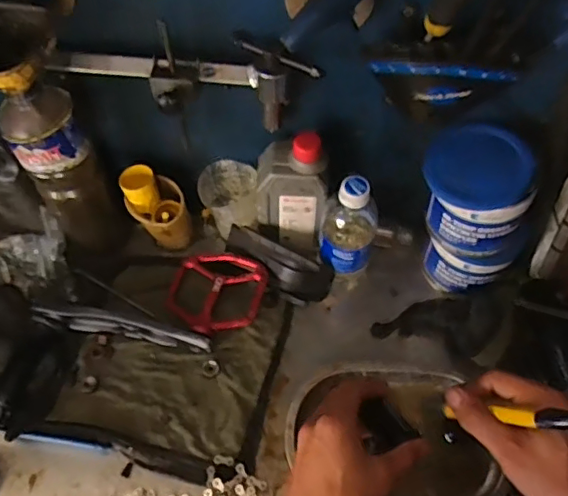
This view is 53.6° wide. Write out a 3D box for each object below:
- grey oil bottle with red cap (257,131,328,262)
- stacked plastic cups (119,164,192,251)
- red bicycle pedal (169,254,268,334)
[{"bbox_3d":[0.010,-0.059,0.648,0.082,0.165,0.051,9,57,7],"label":"grey oil bottle with red cap"},{"bbox_3d":[-0.149,-0.039,0.681,0.062,0.115,0.067,-1,56,1],"label":"stacked plastic cups"},{"bbox_3d":[-0.082,0.056,0.666,0.112,0.031,0.104,9,57,7],"label":"red bicycle pedal"}]

